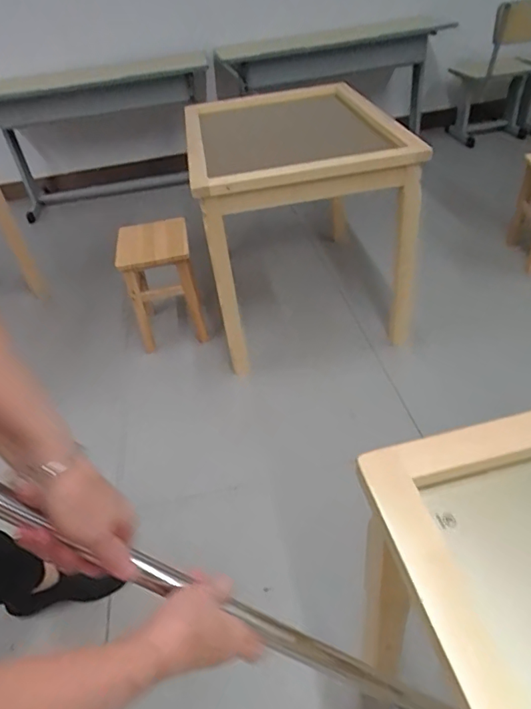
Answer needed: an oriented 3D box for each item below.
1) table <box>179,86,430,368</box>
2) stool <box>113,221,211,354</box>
[{"bbox_3d":[0.103,-0.442,1.595,0.607,0.569,0.756,-12,40,-3],"label":"table"},{"bbox_3d":[-0.352,-0.245,1.668,0.232,0.353,0.301,-14,41,-6],"label":"stool"}]

